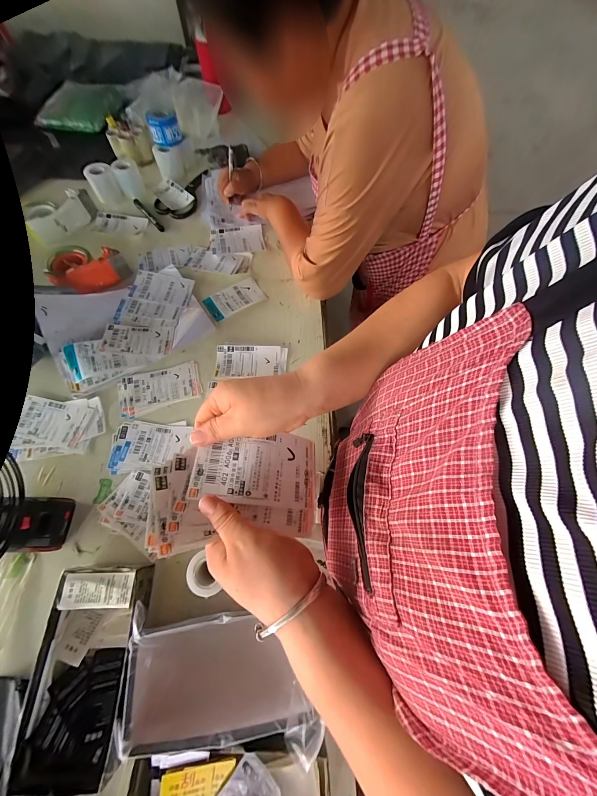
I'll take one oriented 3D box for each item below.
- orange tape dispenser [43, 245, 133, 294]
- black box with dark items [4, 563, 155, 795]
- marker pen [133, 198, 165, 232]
[{"bbox_3d":[-0.482,-0.284,0.643,0.159,0.056,0.102,11,65,4],"label":"orange tape dispenser"},{"bbox_3d":[-0.263,0.334,0.366,0.120,0.056,0.213,5,65,1],"label":"black box with dark items"},{"bbox_3d":[-0.406,-0.498,0.774,0.018,0.017,0.160,-34,70,-16],"label":"marker pen"}]

